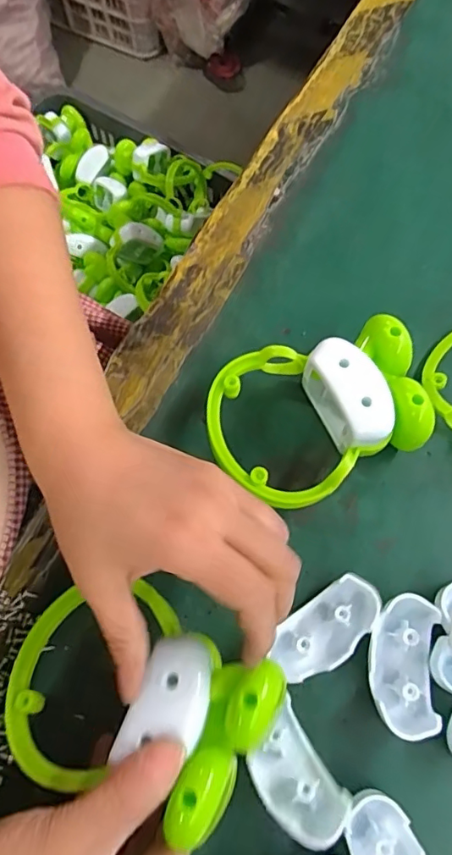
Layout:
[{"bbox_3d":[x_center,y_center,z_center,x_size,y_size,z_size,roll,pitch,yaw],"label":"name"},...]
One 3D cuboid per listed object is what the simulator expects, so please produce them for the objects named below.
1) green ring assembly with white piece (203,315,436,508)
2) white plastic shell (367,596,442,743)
[{"bbox_3d":[0.053,-0.005,0.316,0.127,0.050,0.095,-12,71,-4],"label":"green ring assembly with white piece"},{"bbox_3d":[0.095,0.127,0.281,0.035,0.023,0.068,11,71,4],"label":"white plastic shell"}]

